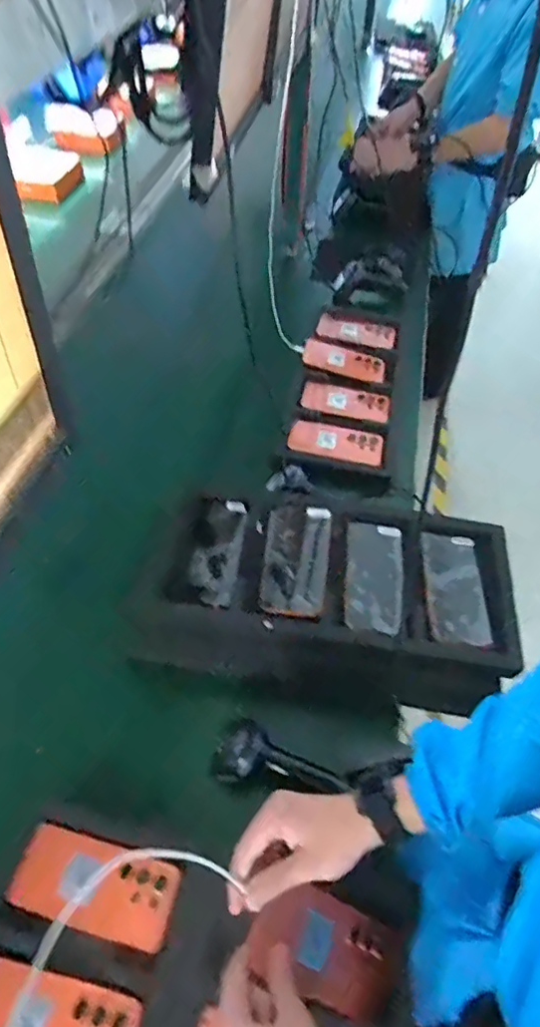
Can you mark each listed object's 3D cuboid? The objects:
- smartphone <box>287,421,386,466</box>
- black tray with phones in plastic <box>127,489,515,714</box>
[{"bbox_3d":[0.125,-0.133,1.046,0.179,0.015,0.074,15,59,17],"label":"smartphone"},{"bbox_3d":[0.081,0.106,0.758,0.483,0.073,0.283,9,53,4],"label":"black tray with phones in plastic"}]

